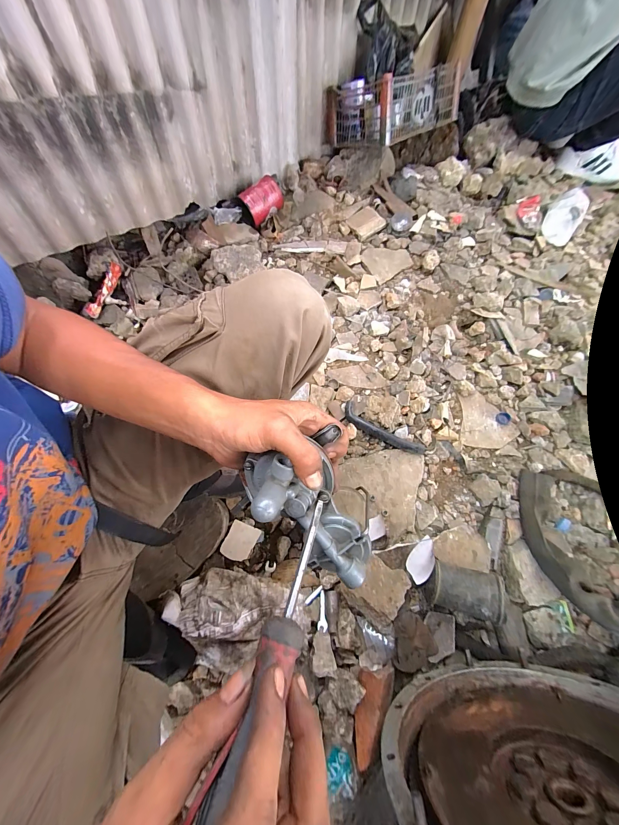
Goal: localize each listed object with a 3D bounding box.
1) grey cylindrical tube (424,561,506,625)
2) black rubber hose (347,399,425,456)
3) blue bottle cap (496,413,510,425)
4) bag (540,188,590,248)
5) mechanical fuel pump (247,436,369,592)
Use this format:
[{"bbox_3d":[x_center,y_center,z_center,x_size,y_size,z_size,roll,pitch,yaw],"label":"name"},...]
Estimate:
[{"bbox_3d":[0.287,0.334,0.522,0.115,0.075,0.082,10,69,3],"label":"grey cylindrical tube"},{"bbox_3d":[0.175,0.044,0.673,0.210,0.025,0.048,32,75,12],"label":"black rubber hose"},{"bbox_3d":[0.477,0.015,0.688,0.031,0.007,0.032,-1,71,2],"label":"blue bottle cap"},{"bbox_3d":[0.769,-0.588,0.847,0.105,0.086,0.129,38,73,12],"label":"bag"},{"bbox_3d":[0.003,0.079,0.231,0.125,0.067,0.063,46,77,-4],"label":"mechanical fuel pump"}]

